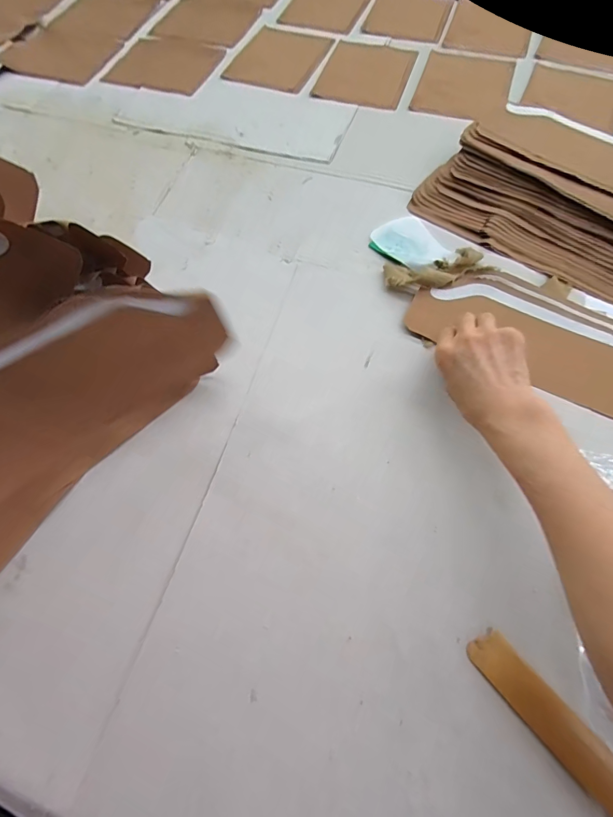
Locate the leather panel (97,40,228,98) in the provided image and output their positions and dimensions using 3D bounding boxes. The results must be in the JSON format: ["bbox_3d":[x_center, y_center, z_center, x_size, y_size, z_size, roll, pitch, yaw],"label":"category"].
[{"bbox_3d":[-0.252,-0.610,0.725,0.181,0.007,0.161,20,66,11],"label":"leather panel"}]

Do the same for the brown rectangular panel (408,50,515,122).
[{"bbox_3d":[0.262,-0.538,0.680,0.144,0.004,0.186,16,66,11],"label":"brown rectangular panel"}]

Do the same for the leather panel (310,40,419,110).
[{"bbox_3d":[0.101,-0.575,0.701,0.148,0.004,0.187,16,65,9],"label":"leather panel"}]

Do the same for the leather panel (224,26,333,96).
[{"bbox_3d":[-0.052,-0.626,0.730,0.152,0.009,0.185,19,65,11],"label":"leather panel"}]

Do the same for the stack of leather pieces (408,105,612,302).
[{"bbox_3d":[0.357,-0.225,0.478,0.418,0.052,0.184,36,70,18],"label":"stack of leather pieces"}]

